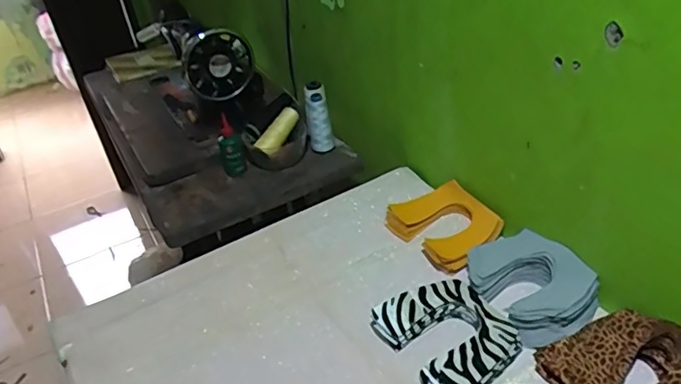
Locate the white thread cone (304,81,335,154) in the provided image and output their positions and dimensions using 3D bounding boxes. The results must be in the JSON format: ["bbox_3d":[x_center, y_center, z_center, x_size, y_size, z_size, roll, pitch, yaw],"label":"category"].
[{"bbox_3d":[-0.041,-0.136,1.055,0.047,0.127,0.046,-8,35,-1],"label":"white thread cone"}]

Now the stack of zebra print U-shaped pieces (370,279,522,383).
[{"bbox_3d":[0.135,0.173,0.661,0.140,0.036,0.156,-23,38,-21],"label":"stack of zebra print U-shaped pieces"}]

